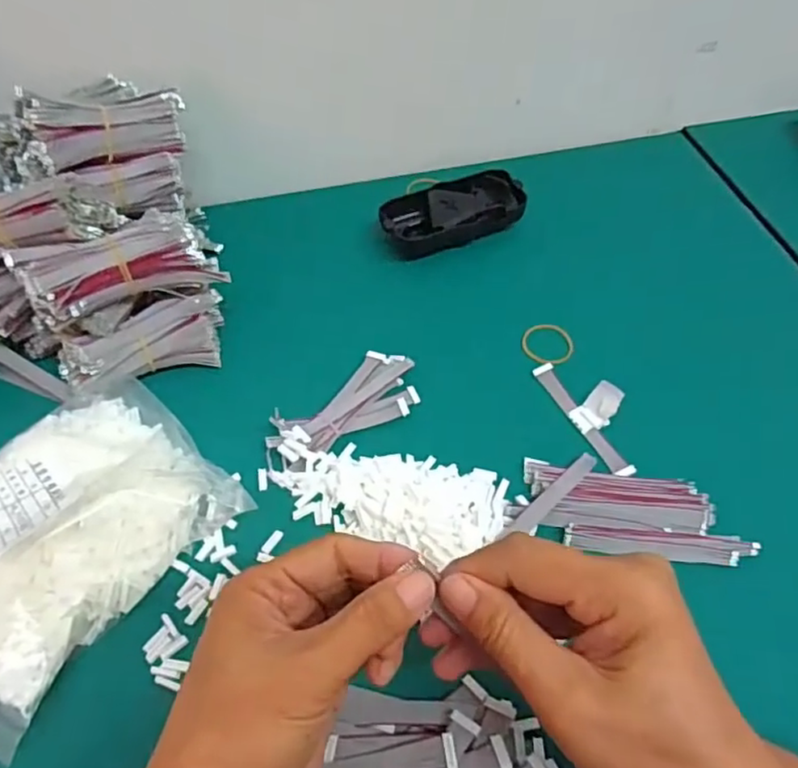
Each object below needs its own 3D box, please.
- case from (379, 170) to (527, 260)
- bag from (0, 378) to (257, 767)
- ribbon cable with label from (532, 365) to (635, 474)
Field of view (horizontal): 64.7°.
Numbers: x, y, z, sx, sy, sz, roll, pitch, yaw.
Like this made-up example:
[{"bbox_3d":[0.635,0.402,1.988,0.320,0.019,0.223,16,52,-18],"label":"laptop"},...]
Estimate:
[{"bbox_3d":[0.043,-0.129,0.485,0.109,0.026,0.052,-20,55,-13],"label":"case"},{"bbox_3d":[-0.178,0.069,0.326,0.140,0.041,0.164,30,59,22],"label":"bag"},{"bbox_3d":[0.119,0.013,0.382,0.028,0.019,0.087,-22,55,-14],"label":"ribbon cable with label"}]

